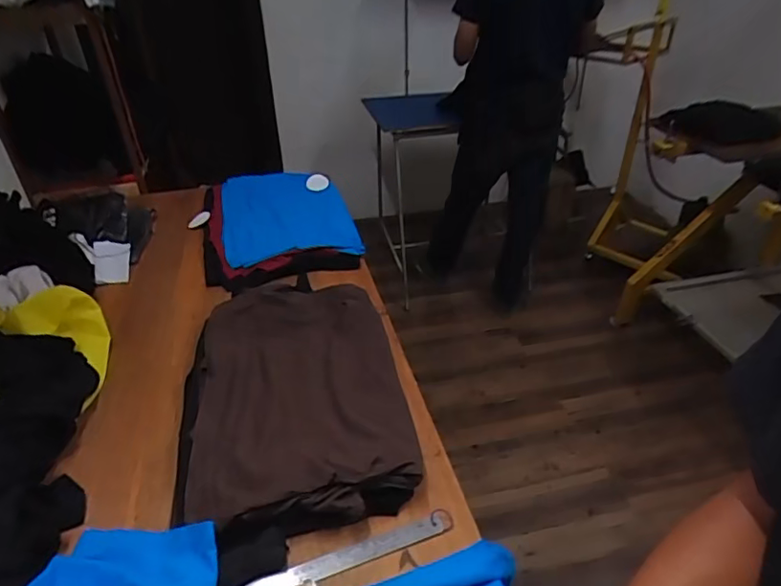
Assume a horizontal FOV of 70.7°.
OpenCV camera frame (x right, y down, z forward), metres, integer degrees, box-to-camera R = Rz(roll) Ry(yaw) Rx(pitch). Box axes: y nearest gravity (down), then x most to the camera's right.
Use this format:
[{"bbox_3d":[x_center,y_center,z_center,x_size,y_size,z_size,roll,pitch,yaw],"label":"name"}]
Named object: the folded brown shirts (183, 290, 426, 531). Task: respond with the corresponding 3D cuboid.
[{"bbox_3d":[-0.159,0.157,0.954,0.349,0.082,0.521,-6,35,-9],"label":"folded brown shirts"}]

